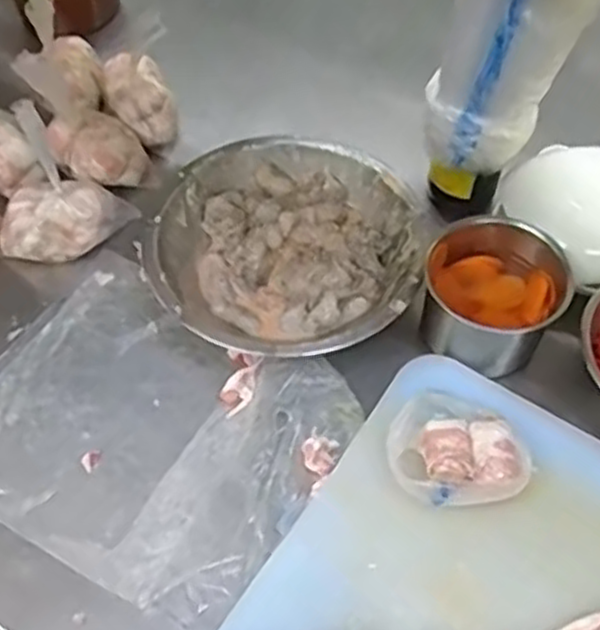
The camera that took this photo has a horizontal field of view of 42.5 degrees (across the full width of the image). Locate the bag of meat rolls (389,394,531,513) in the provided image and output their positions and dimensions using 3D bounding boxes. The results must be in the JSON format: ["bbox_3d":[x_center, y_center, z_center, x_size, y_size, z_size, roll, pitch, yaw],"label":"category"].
[{"bbox_3d":[0.120,0.102,0.594,0.102,0.029,0.090,-8,57,-6],"label":"bag of meat rolls"}]

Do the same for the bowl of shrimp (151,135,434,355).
[{"bbox_3d":[-0.010,-0.061,0.725,0.240,0.068,0.236,0,56,0],"label":"bowl of shrimp"}]

